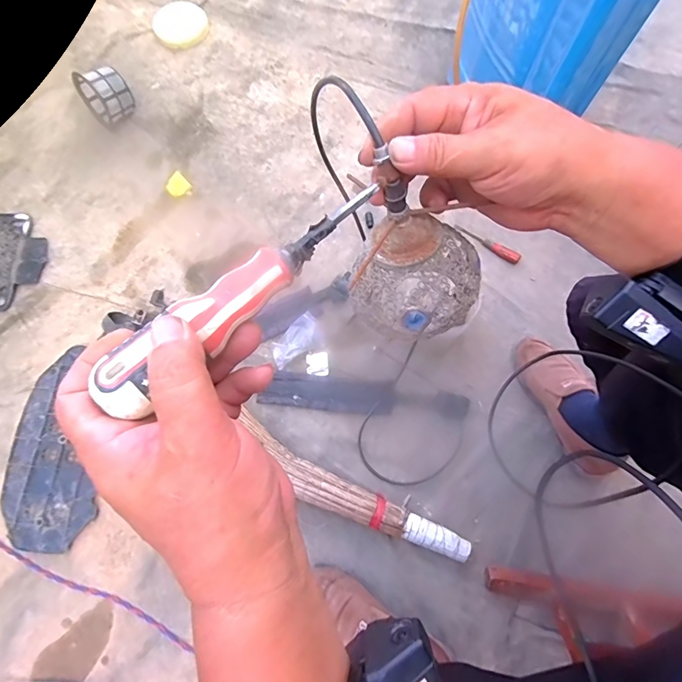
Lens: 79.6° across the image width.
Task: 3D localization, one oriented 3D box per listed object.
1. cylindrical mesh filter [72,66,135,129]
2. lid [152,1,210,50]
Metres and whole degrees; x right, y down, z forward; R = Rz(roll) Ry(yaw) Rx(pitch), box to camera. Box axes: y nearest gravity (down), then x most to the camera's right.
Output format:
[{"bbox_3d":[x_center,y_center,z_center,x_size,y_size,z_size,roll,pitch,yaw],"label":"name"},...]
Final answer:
[{"bbox_3d":[-0.521,-0.543,0.919,0.099,0.104,0.093,-33,77,-9],"label":"cylindrical mesh filter"},{"bbox_3d":[-0.405,-0.807,1.043,0.140,0.018,0.139,0,74,0],"label":"lid"}]

